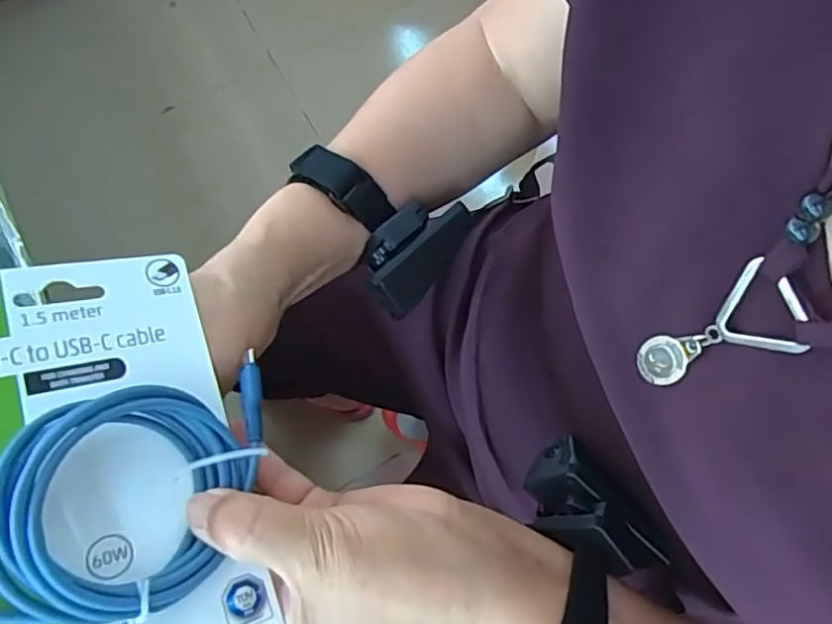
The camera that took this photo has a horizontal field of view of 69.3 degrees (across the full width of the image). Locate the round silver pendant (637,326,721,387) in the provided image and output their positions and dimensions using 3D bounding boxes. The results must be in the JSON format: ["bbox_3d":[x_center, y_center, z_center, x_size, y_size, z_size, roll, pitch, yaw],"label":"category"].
[{"bbox_3d":[0.097,0.015,0.223,0.004,0.039,0.017,-16,73,-32],"label":"round silver pendant"}]

